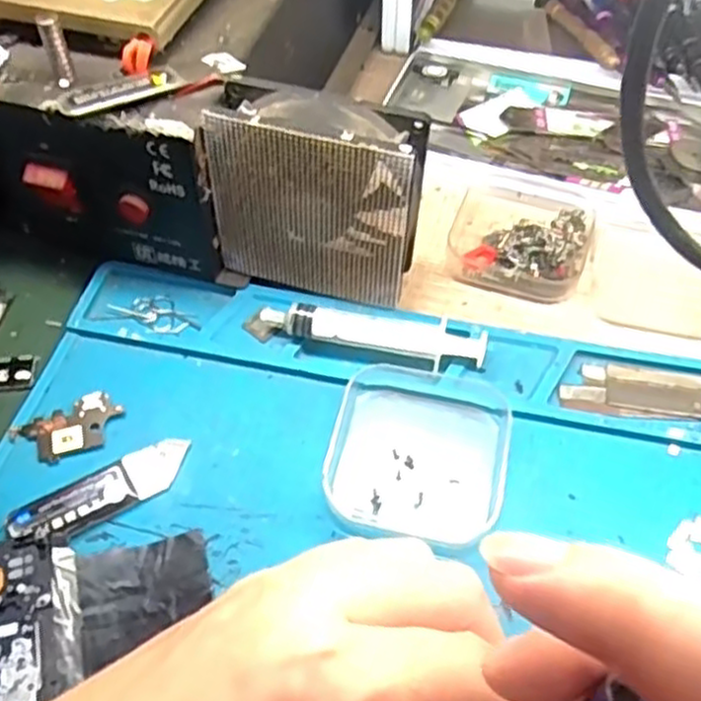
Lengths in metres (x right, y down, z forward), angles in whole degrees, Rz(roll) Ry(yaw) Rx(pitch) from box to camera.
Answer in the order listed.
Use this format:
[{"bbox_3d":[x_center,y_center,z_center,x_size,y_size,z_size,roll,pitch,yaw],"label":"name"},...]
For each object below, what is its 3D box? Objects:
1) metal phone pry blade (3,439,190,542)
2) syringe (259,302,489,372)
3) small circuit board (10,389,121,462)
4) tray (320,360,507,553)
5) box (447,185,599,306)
[{"bbox_3d":[-0.090,0.050,0.268,0.064,0.005,0.020,-29,58,-19],"label":"metal phone pry blade"},{"bbox_3d":[0.009,-0.006,0.302,0.091,0.015,0.014,5,54,5],"label":"syringe"},{"bbox_3d":[-0.108,0.030,0.285,0.038,0.004,0.023,-30,58,-20],"label":"small circuit board"},{"bbox_3d":[0.027,0.035,0.275,0.062,0.014,0.071,11,54,9],"label":"tray"},{"bbox_3d":[0.079,-0.054,0.346,0.063,0.020,0.061,17,56,13],"label":"box"}]

